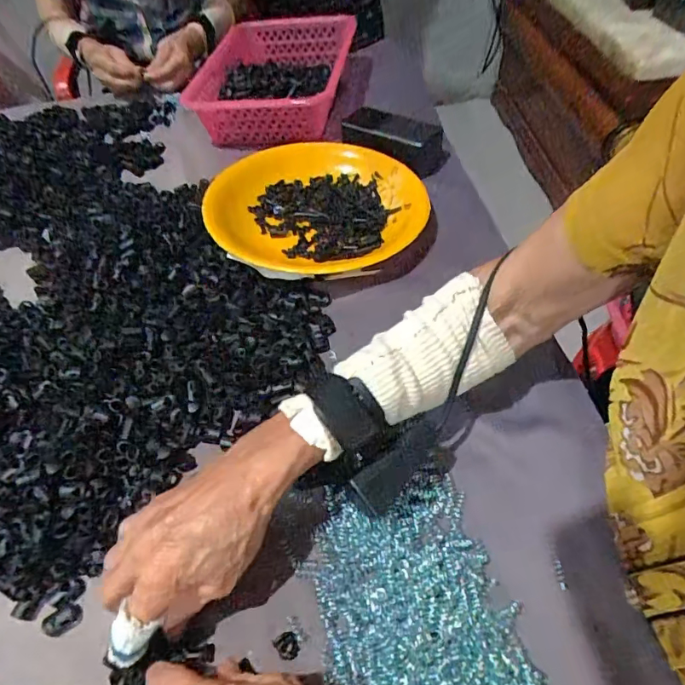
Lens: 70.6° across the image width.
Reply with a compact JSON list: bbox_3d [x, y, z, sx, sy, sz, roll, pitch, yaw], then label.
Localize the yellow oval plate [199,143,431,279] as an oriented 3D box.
[{"bbox_3d":[-0.028,-0.158,0.544,0.247,0.039,0.229,-28,53,-16],"label":"yellow oval plate"}]

